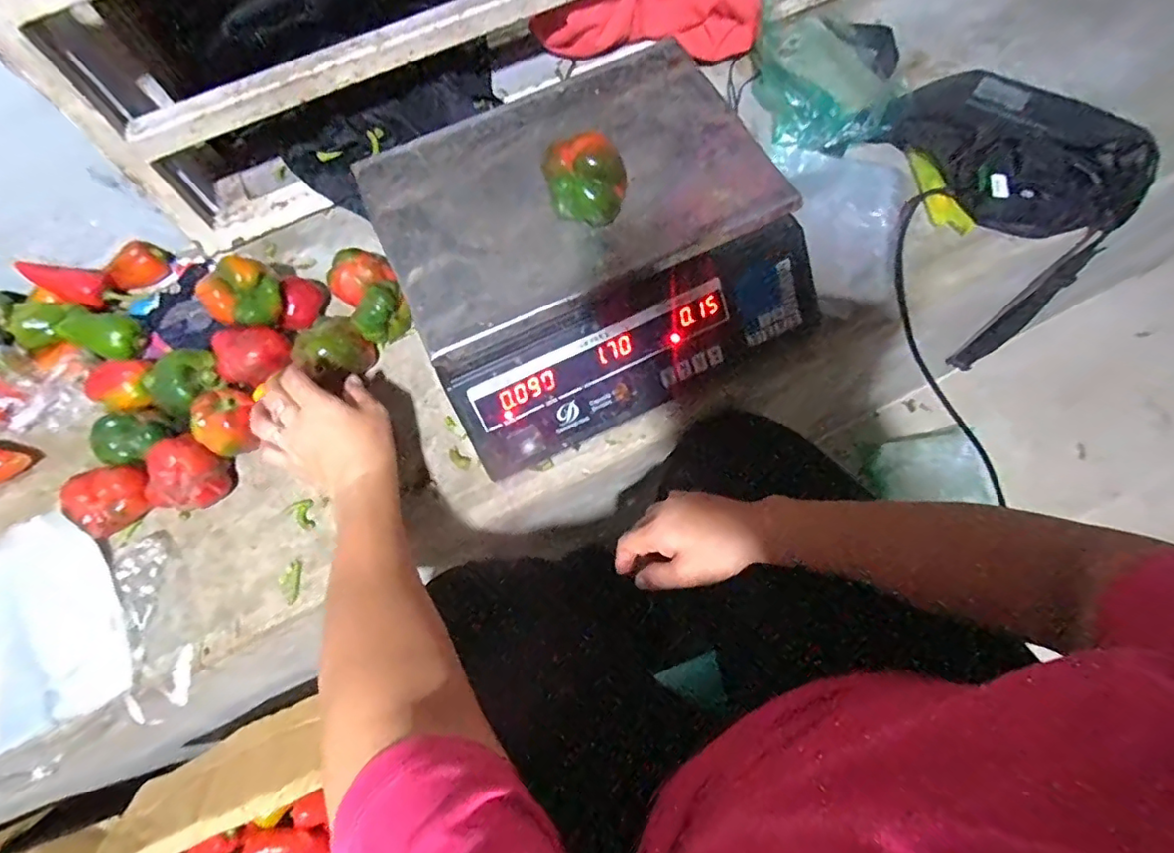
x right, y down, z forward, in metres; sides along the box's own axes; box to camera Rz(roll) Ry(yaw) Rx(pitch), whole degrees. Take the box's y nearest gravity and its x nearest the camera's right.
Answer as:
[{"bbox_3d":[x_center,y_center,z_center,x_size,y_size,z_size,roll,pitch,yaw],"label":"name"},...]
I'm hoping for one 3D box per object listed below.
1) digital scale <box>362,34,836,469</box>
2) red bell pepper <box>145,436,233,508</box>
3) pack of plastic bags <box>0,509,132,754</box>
[{"bbox_3d":[-0.001,-0.164,0.529,0.334,0.121,0.303,-27,71,-7],"label":"digital scale"},{"bbox_3d":[-0.356,0.045,0.501,0.052,0.047,0.061,3,70,4],"label":"red bell pepper"},{"bbox_3d":[-0.500,0.182,0.483,0.191,0.015,0.176,-28,75,-3],"label":"pack of plastic bags"}]

